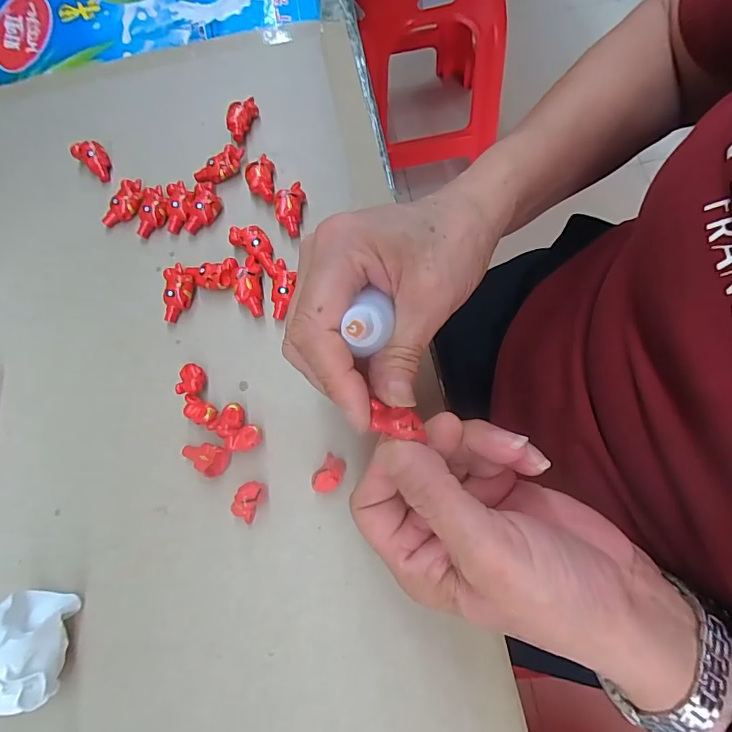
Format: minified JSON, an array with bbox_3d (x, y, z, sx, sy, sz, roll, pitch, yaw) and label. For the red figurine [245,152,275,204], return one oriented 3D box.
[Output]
[{"bbox_3d":[-0.072,-0.125,0.305,0.018,0.015,0.032,-4,71,1],"label":"red figurine"}]

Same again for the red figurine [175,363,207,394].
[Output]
[{"bbox_3d":[-0.102,0.009,0.265,0.015,0.015,0.018,-5,71,1],"label":"red figurine"}]

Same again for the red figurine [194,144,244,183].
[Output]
[{"bbox_3d":[-0.101,-0.139,0.310,0.038,0.015,0.016,-34,73,-9],"label":"red figurine"}]

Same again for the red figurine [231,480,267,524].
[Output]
[{"bbox_3d":[-0.063,0.073,0.240,0.014,0.013,0.020,34,76,13],"label":"red figurine"}]

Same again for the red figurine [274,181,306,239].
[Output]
[{"bbox_3d":[-0.051,-0.105,0.297,0.017,0.016,0.037,5,72,4],"label":"red figurine"}]

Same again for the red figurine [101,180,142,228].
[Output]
[{"bbox_3d":[-0.165,-0.112,0.307,0.017,0.014,0.037,21,73,9],"label":"red figurine"}]

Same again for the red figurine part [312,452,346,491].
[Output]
[{"bbox_3d":[-0.020,0.059,0.243,0.014,0.013,0.021,27,74,11],"label":"red figurine part"}]

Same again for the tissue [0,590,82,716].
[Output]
[{"bbox_3d":[-0.181,0.144,0.208,0.079,0.035,0.048,-28,72,-7],"label":"tissue"}]

